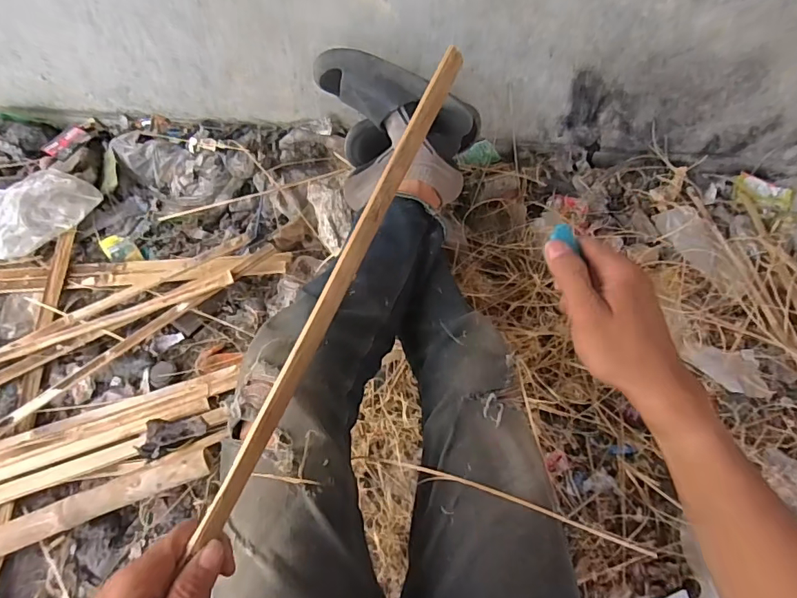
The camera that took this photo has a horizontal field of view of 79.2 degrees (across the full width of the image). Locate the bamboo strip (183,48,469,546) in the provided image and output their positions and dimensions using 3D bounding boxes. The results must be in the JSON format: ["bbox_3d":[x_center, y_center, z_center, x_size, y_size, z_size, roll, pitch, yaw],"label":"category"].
[{"bbox_3d":[-0.042,-0.013,0.349,0.020,0.005,0.392,31,81,-34],"label":"bamboo strip"}]

